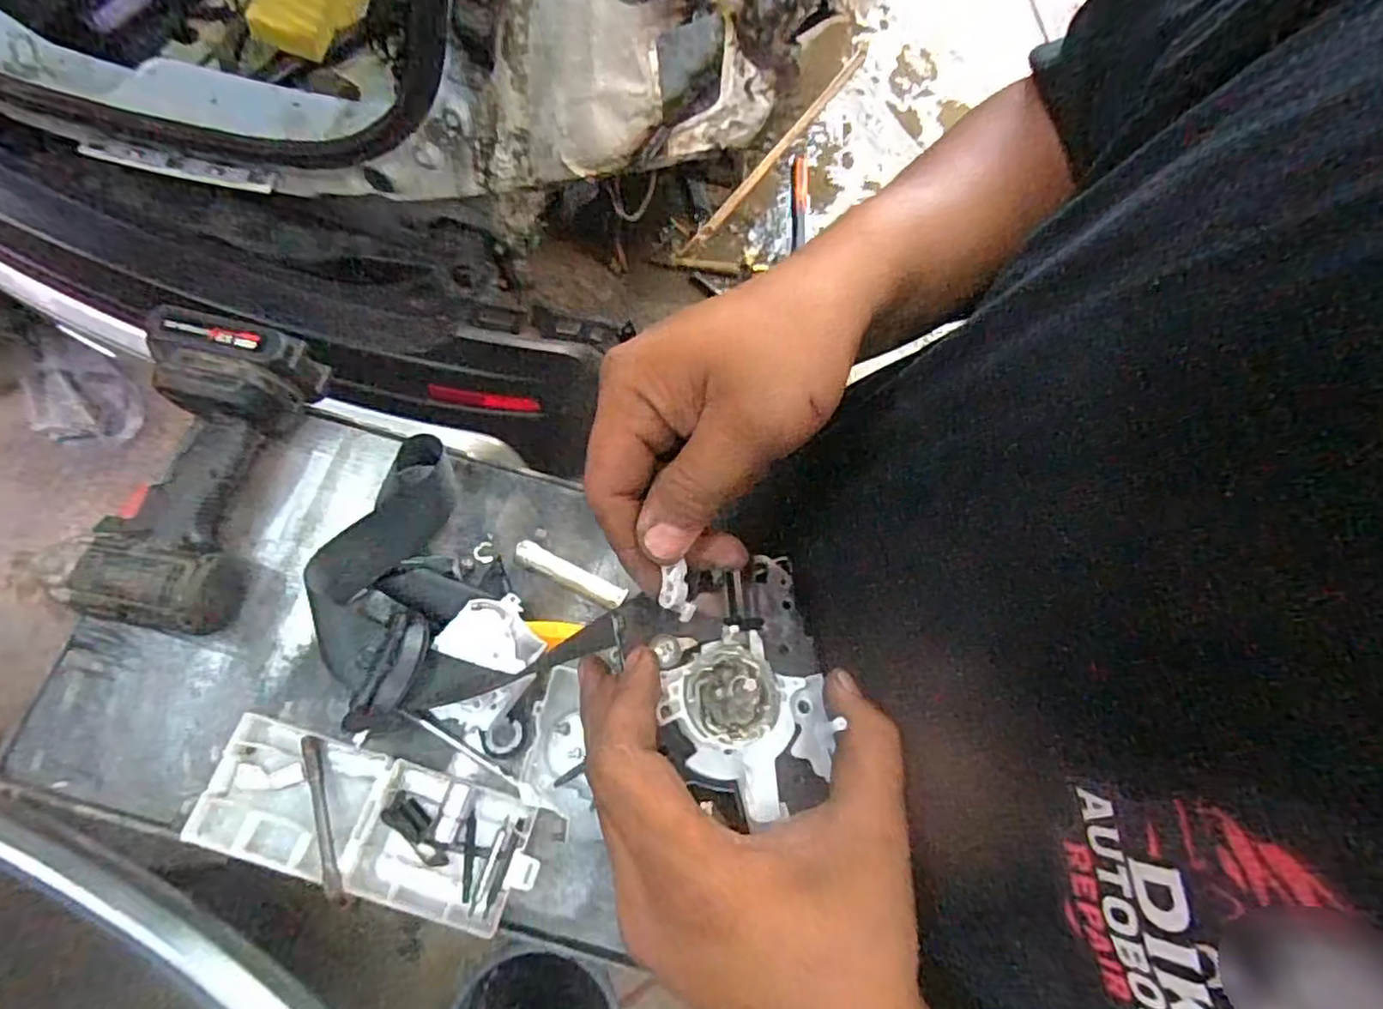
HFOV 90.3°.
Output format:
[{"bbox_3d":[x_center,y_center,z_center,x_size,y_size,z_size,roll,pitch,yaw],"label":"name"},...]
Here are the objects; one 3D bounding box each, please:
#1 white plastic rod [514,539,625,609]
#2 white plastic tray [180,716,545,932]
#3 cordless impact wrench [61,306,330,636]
[{"bbox_3d":[-0.097,0.056,0.550,0.093,0.015,0.019,24,72,3],"label":"white plastic rod"},{"bbox_3d":[-0.224,0.223,0.482,0.228,0.024,0.087,17,71,1],"label":"white plastic tray"},{"bbox_3d":[-0.370,-0.023,0.517,0.114,0.068,0.229,13,71,-1],"label":"cordless impact wrench"}]

